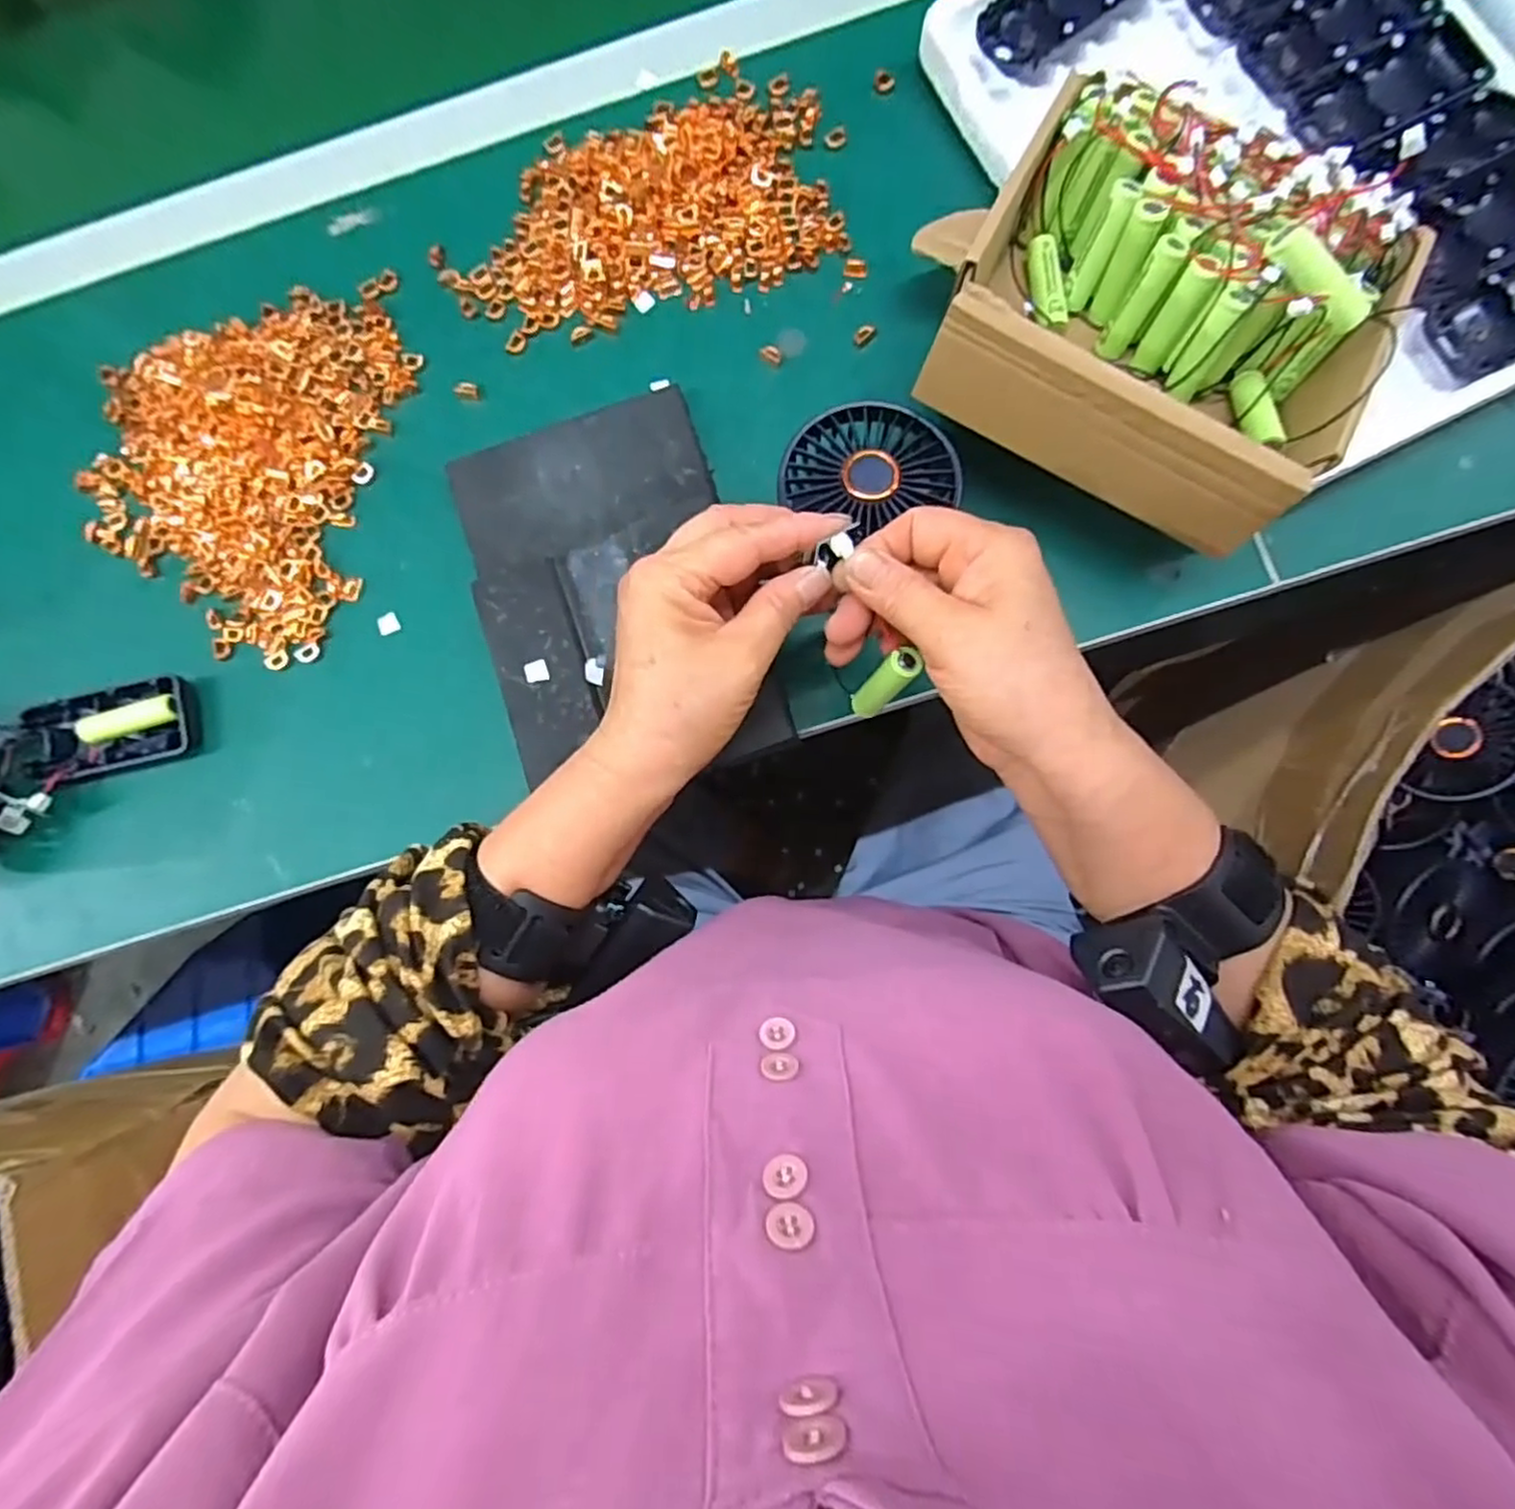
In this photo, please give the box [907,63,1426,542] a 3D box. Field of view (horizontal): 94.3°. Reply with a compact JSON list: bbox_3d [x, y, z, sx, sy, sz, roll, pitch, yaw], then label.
[{"bbox_3d":[0.173,-0.201,0.317,0.189,0.060,0.151,30,88,6],"label":"box"}]

